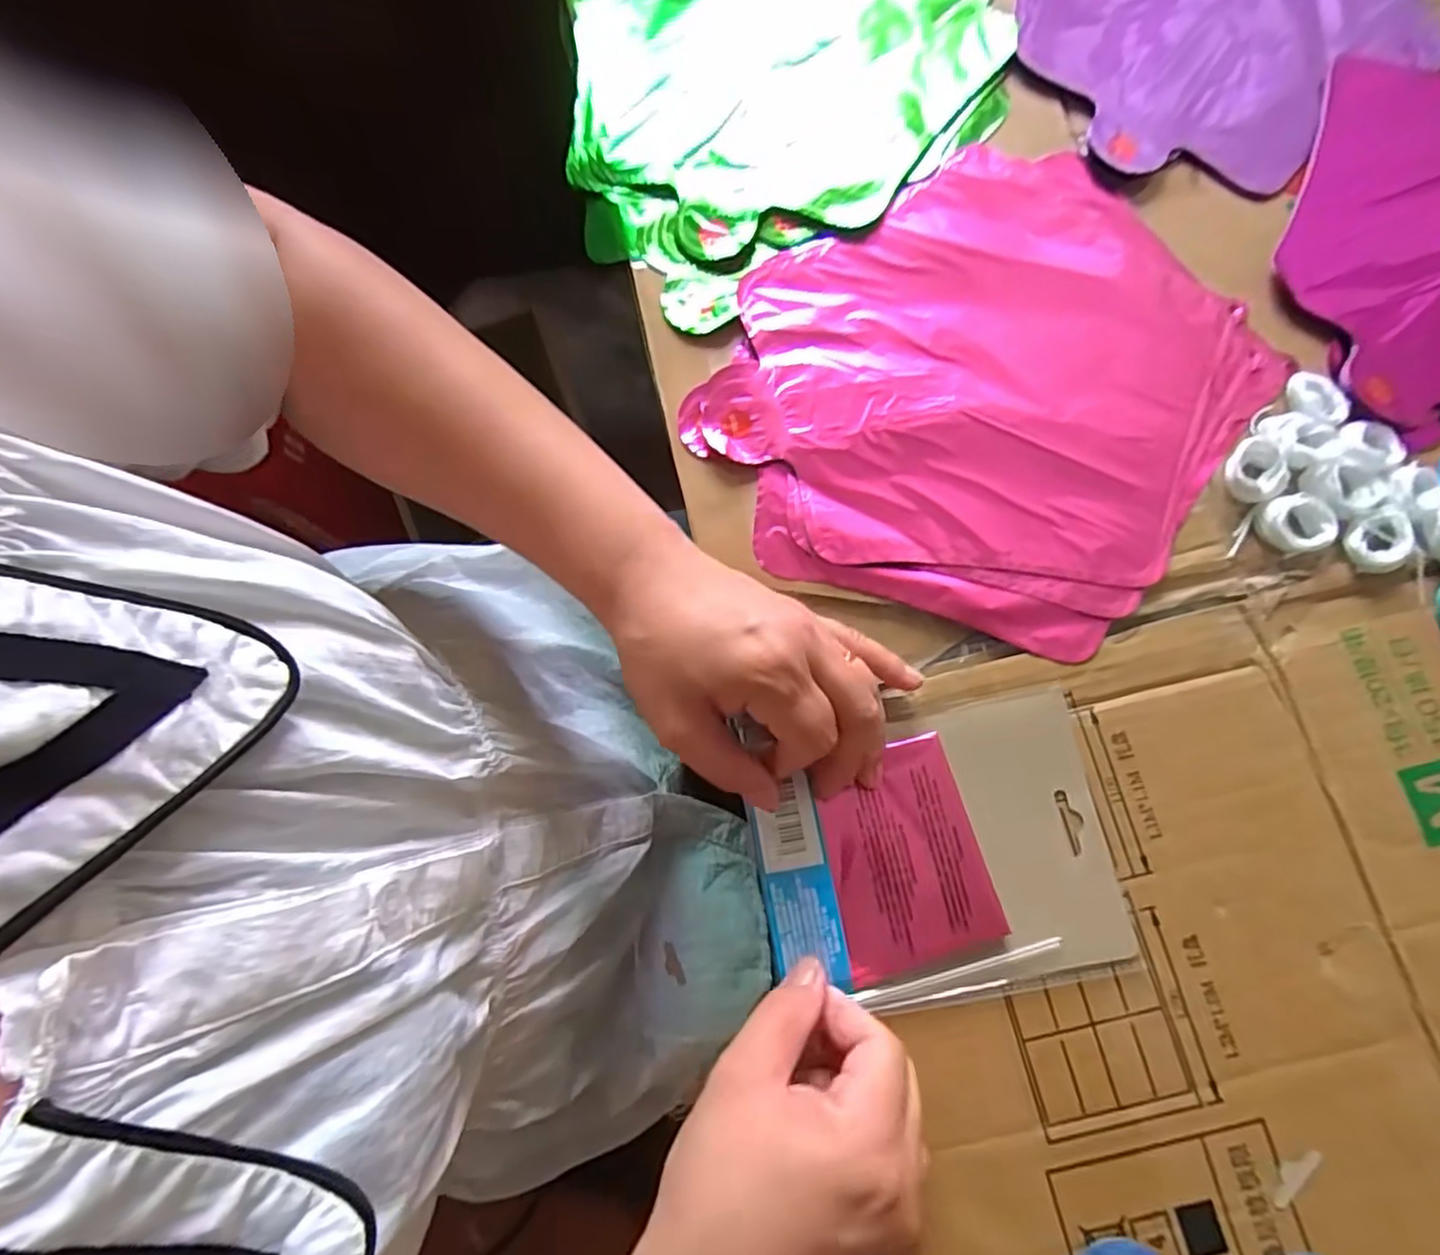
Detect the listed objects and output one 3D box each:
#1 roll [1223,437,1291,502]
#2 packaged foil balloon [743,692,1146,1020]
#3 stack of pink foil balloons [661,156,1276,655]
[{"bbox_3d":[0.253,-0.074,0.320,0.027,0.009,0.028,0,78,0],"label":"roll"},{"bbox_3d":[0.093,0.100,0.295,0.151,0.009,0.116,-11,78,-2],"label":"packaged foil balloon"},{"bbox_3d":[0.132,-0.123,0.341,0.231,0.006,0.267,36,80,7],"label":"stack of pink foil balloons"}]

